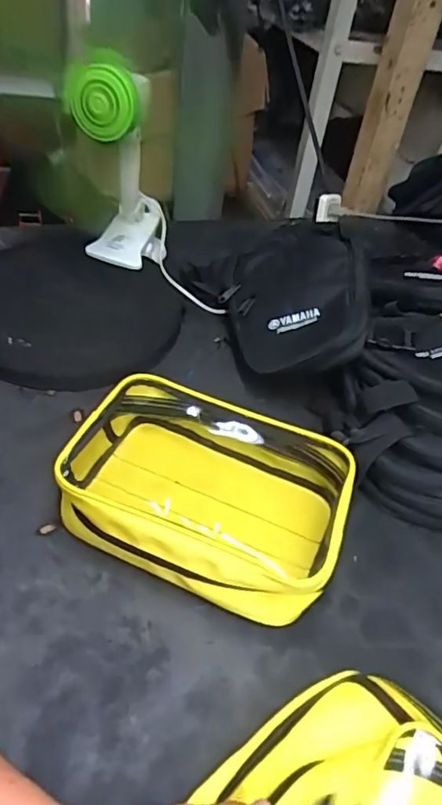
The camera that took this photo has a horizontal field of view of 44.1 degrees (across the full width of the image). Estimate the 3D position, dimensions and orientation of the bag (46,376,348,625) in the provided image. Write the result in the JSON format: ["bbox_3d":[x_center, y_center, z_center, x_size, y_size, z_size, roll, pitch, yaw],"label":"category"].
[{"bbox_3d":[-0.014,0.082,0.510,0.247,0.079,0.176,18,44,9],"label":"bag"}]

